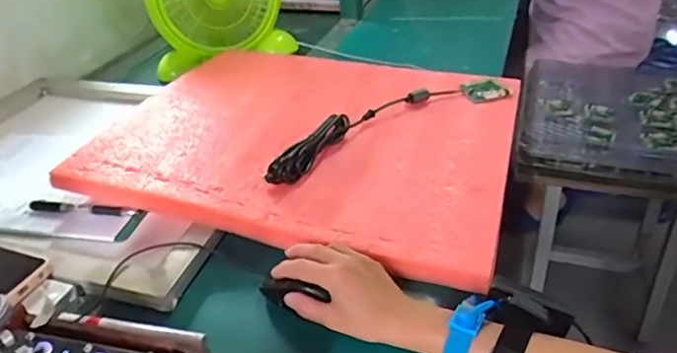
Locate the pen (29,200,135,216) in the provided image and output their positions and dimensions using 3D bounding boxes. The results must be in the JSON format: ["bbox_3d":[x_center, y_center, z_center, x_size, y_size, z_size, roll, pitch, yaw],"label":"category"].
[{"bbox_3d":[-0.304,0.038,0.651,0.141,0.016,0.014,5,35,14],"label":"pen"}]

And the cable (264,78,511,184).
[{"bbox_3d":[0.067,-0.081,0.725,0.392,0.034,0.082,-25,39,-27],"label":"cable"}]

